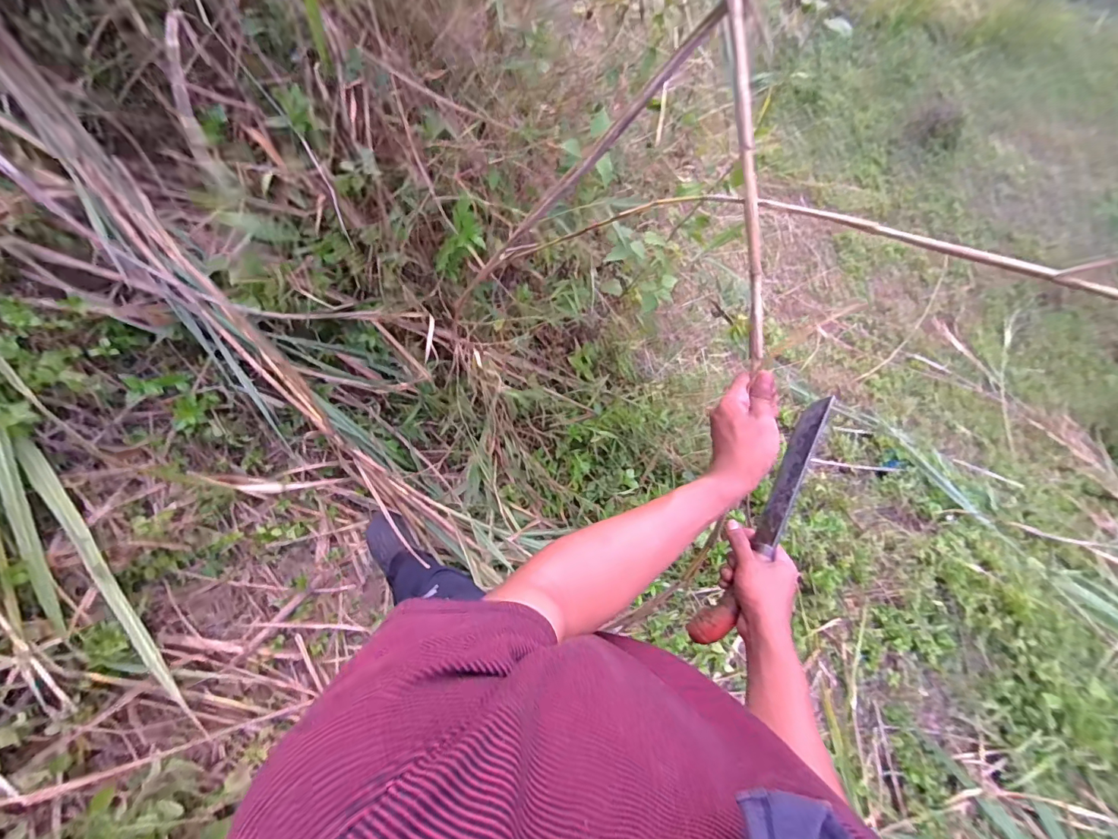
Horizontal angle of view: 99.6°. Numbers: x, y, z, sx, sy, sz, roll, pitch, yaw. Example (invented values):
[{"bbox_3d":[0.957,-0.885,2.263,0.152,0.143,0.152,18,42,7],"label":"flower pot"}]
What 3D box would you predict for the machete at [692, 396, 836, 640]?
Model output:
[{"bbox_3d":[0.260,0.120,0.588,0.034,0.040,0.344,30,78,12],"label":"machete"}]

